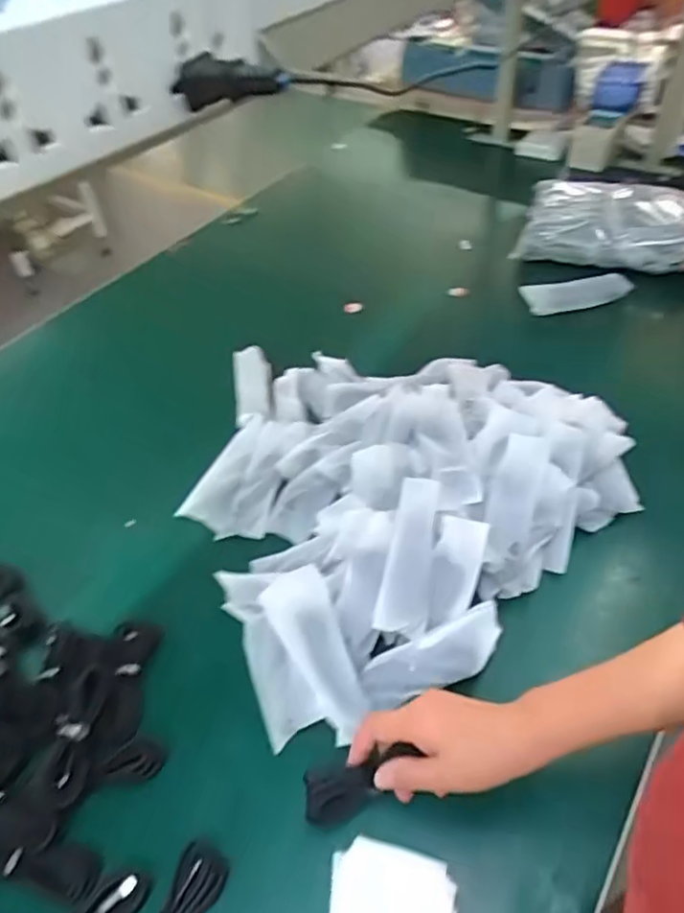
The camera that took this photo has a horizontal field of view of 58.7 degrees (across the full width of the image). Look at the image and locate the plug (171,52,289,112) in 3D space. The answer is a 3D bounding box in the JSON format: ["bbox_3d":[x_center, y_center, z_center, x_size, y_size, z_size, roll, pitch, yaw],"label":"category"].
[{"bbox_3d":[-0.049,-0.165,0.267,0.050,0.016,0.017,10,49,14],"label":"plug"}]

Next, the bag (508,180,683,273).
[{"bbox_3d":[0.453,-0.398,1.022,0.272,0.069,0.209,13,50,17],"label":"bag"}]

